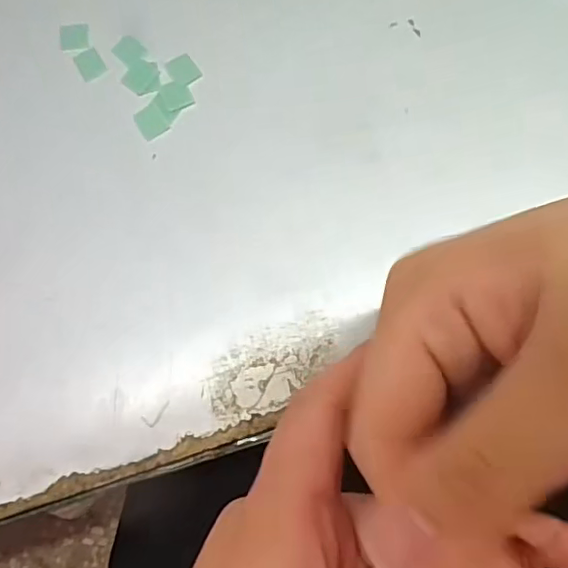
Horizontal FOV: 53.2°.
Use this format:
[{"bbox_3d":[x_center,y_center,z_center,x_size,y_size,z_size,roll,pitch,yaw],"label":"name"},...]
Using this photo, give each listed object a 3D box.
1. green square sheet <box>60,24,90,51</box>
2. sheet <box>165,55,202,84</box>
[{"bbox_3d":[-0.082,-0.098,0.224,0.011,0.004,0.011,-8,83,-4],"label":"green square sheet"},{"bbox_3d":[-0.039,-0.082,0.217,0.011,0.004,0.012,-35,80,-1],"label":"sheet"}]

